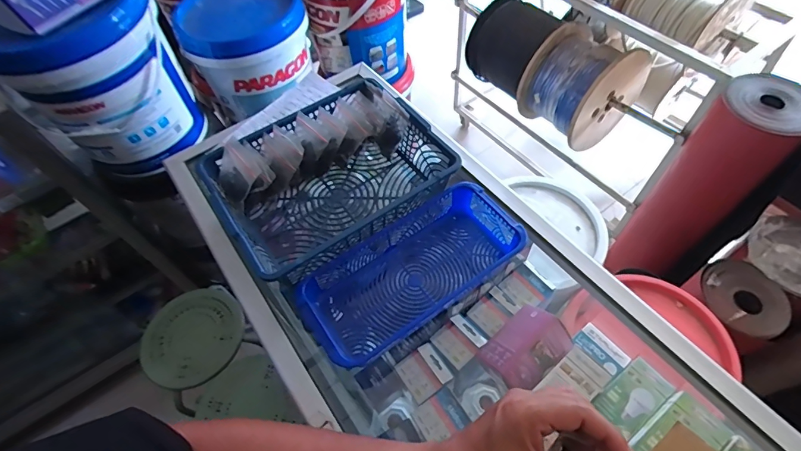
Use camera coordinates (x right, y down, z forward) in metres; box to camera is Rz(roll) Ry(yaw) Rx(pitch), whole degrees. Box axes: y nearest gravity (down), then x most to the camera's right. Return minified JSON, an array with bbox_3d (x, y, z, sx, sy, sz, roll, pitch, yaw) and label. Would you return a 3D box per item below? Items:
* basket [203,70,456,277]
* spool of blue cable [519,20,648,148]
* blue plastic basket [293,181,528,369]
[{"bbox_3d":[-0.092,-0.054,0.573,0.281,0.112,0.222,-33,60,-17],"label":"basket"},{"bbox_3d":[0.573,-0.444,1.322,0.296,0.273,0.262,-28,58,-14],"label":"spool of blue cable"},{"bbox_3d":[0.019,0.061,0.515,0.271,0.076,0.127,-33,60,-17],"label":"blue plastic basket"}]

